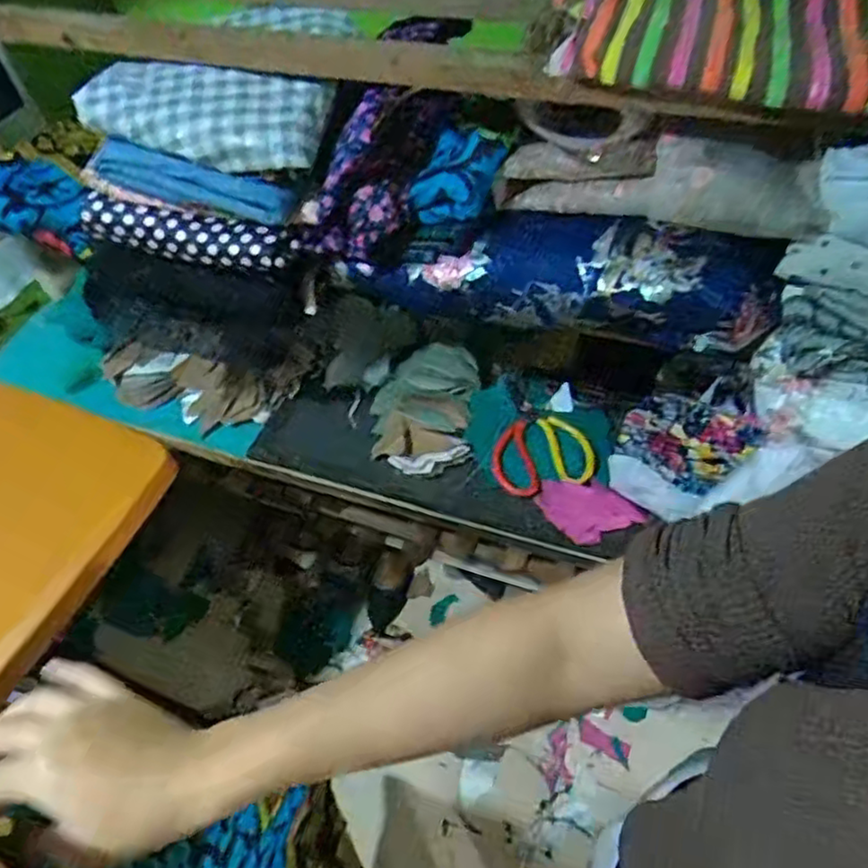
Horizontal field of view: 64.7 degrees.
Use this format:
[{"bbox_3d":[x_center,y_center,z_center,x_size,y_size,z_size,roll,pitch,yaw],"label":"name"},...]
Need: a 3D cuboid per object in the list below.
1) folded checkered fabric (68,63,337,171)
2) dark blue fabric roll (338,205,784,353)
[{"bbox_3d":[-0.217,-0.298,0.640,0.234,0.051,0.088,13,54,16],"label":"folded checkered fabric"},{"bbox_3d":[0.112,-0.159,0.669,0.407,0.107,0.079,14,54,17],"label":"dark blue fabric roll"}]

